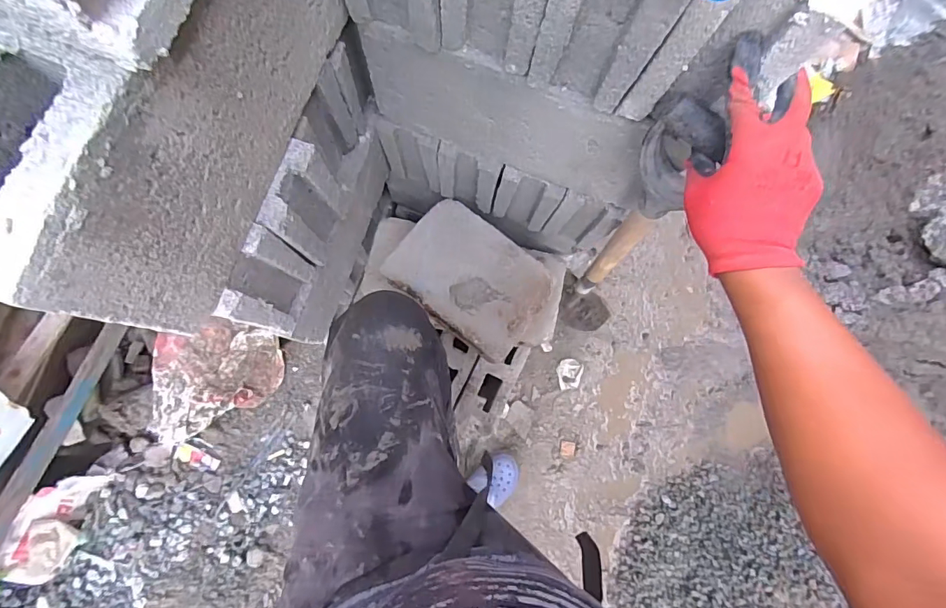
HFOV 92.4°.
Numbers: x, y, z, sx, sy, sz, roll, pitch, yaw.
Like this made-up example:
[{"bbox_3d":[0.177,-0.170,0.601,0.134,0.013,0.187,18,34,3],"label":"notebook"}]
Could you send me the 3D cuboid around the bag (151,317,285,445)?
[{"bbox_3d":[-0.690,0.199,1.242,0.275,0.166,0.299,-5,82,-5],"label":"bag"}]

